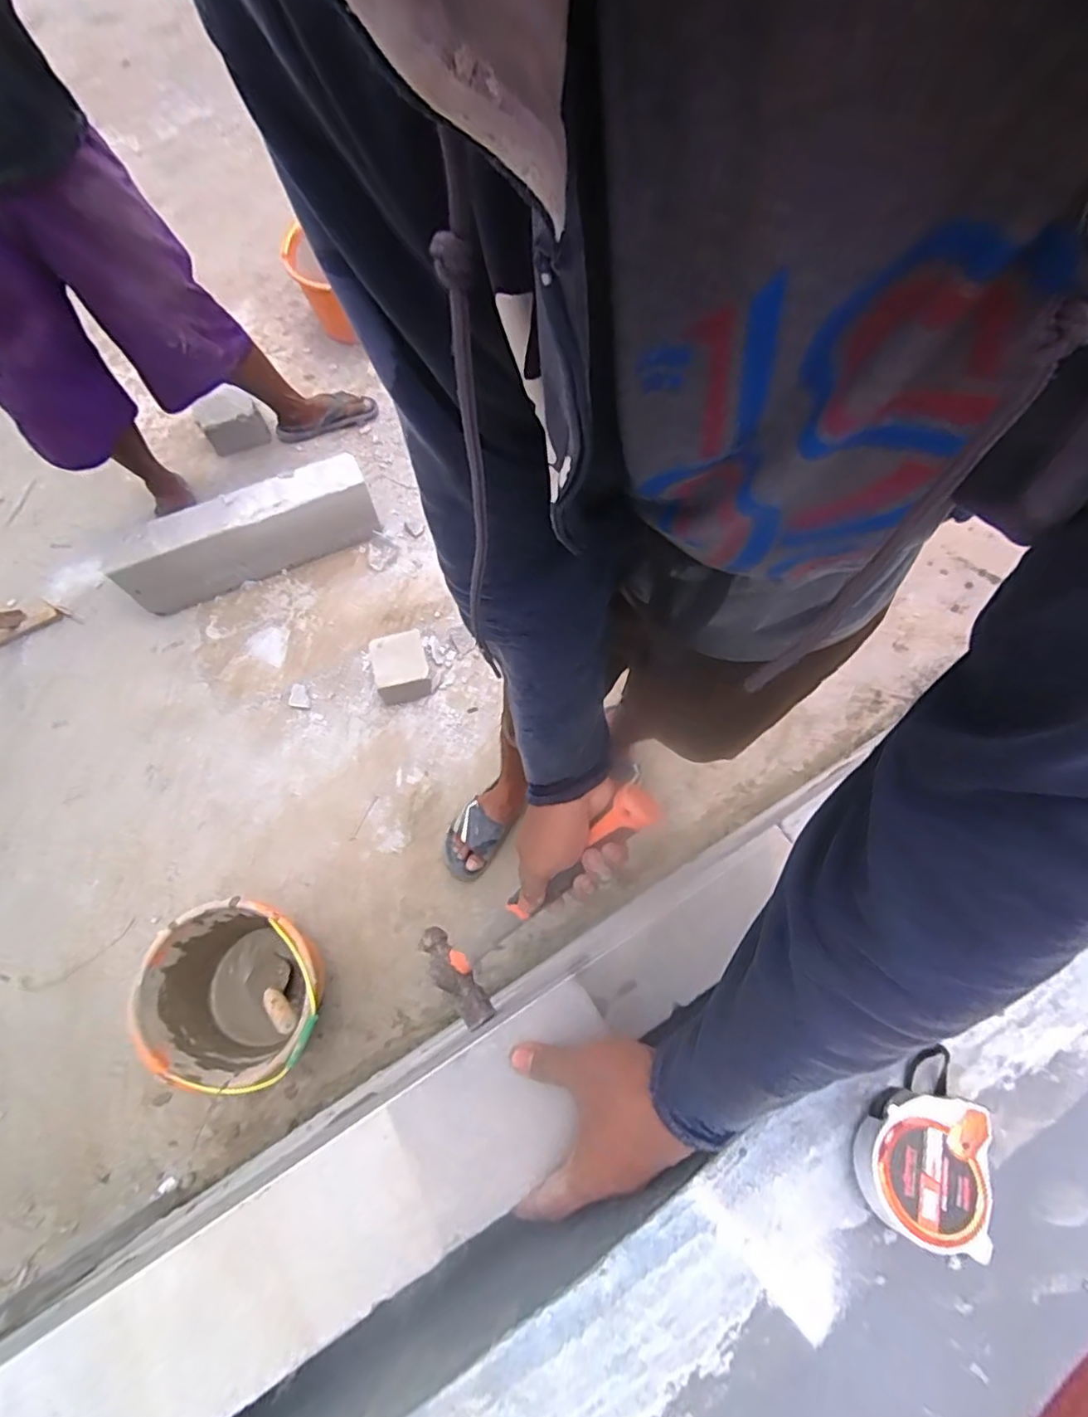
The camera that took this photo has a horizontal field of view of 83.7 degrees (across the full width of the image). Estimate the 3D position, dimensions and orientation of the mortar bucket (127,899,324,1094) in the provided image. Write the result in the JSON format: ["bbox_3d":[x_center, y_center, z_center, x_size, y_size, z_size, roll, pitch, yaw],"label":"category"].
[{"bbox_3d":[-0.529,0.517,1.112,0.302,0.225,0.281,0,70,0],"label":"mortar bucket"}]

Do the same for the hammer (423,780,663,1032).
[{"bbox_3d":[-0.018,0.171,0.556,0.103,0.324,0.031,46,32,18],"label":"hammer"}]

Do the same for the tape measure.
[{"bbox_3d":[0.221,0.250,0.353,0.059,0.032,0.096,21,72,7],"label":"tape measure"}]

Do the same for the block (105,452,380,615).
[{"bbox_3d":[-0.715,-0.424,1.489,0.597,0.213,0.124,-23,72,-8],"label":"block"}]

